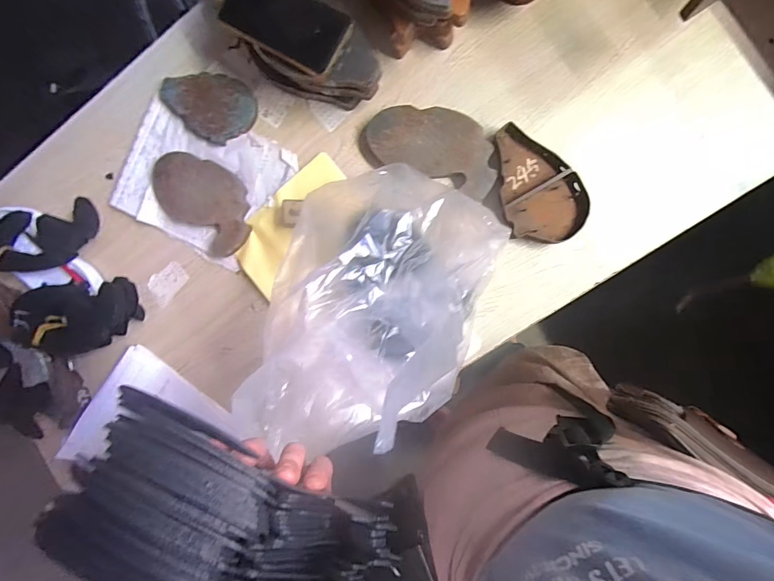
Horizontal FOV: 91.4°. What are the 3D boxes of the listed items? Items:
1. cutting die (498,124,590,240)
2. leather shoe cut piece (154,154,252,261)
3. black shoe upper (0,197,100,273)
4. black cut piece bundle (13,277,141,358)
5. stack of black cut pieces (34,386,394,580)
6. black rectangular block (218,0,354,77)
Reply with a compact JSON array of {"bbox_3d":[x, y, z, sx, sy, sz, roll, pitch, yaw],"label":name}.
[{"bbox_3d":[0.201,-0.139,0.492,0.101,0.030,0.147,-3,90,9],"label":"cutting die"},{"bbox_3d":[-0.278,-0.139,0.571,0.183,0.024,0.111,41,96,6],"label":"leather shoe cut piece"},{"bbox_3d":[-0.555,-0.084,0.605,0.171,0.052,0.102,-15,89,9],"label":"black shoe upper"},{"bbox_3d":[-0.471,0.041,0.577,0.166,0.066,0.106,-7,90,9],"label":"black cut piece bundle"},{"bbox_3d":[-0.084,0.135,0.207,0.173,0.049,0.084,32,96,-15],"label":"stack of black cut pieces"},{"bbox_3d":[-0.123,-0.321,0.450,0.156,0.006,0.070,30,109,4],"label":"black rectangular block"}]

